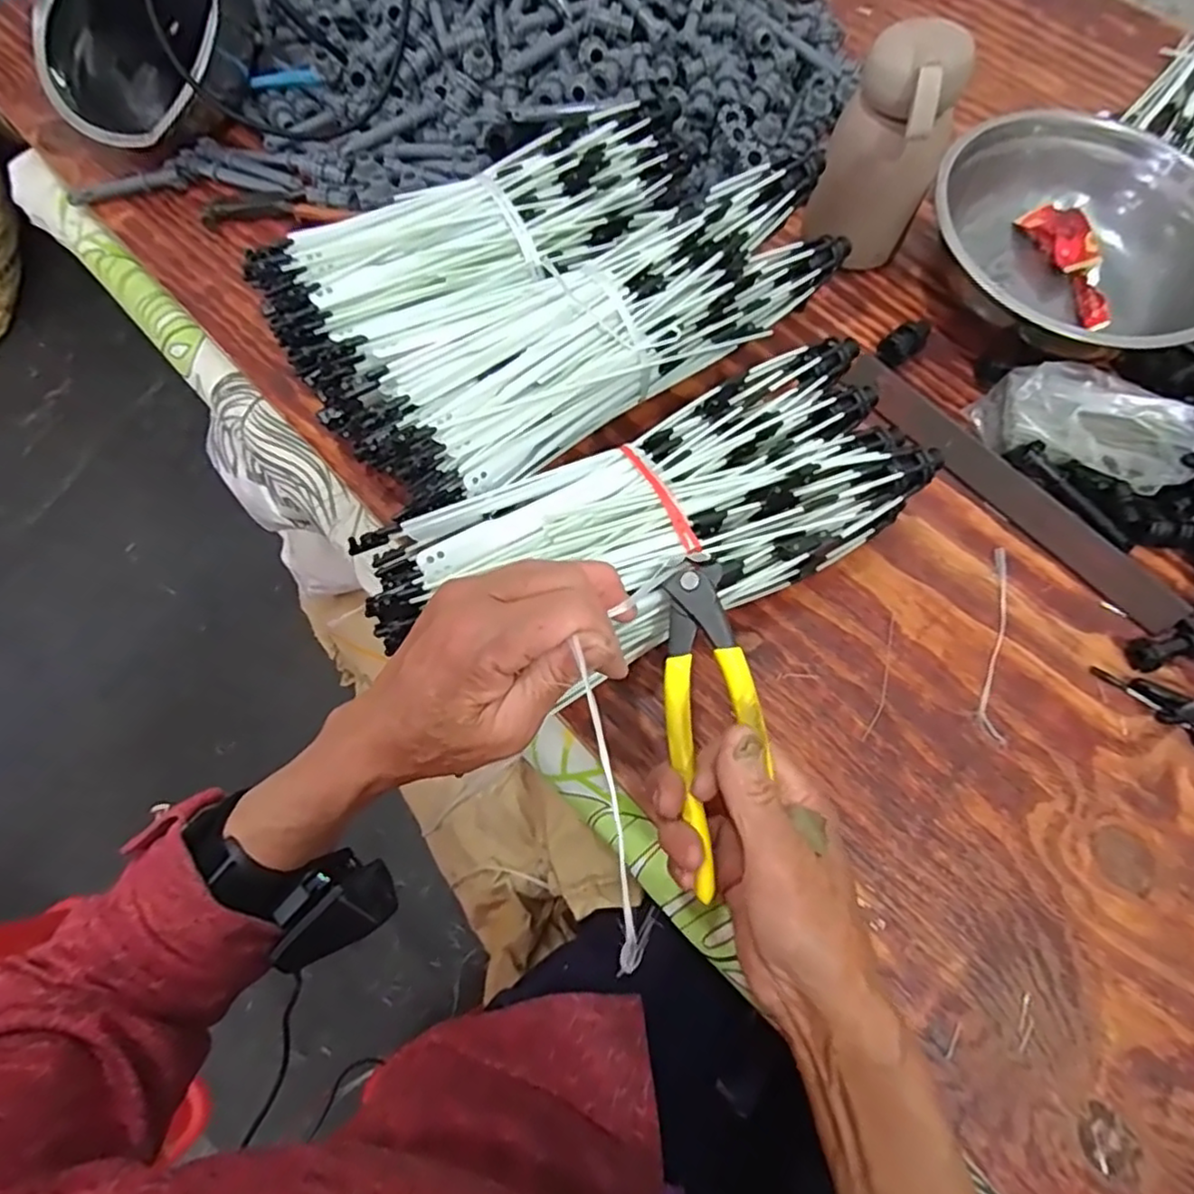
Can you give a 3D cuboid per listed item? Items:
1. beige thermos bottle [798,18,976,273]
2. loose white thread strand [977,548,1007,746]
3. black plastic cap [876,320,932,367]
[{"bbox_3d":[0.206,-0.318,0.469,0.077,0.129,0.076,25,71,9],"label":"beige thermos bottle"},{"bbox_3d":[0.250,0.027,0.416,0.017,0.004,0.128,14,69,1],"label":"loose white thread strand"},{"bbox_3d":[0.231,-0.190,0.494,0.035,0.020,0.023,-33,72,-12],"label":"black plastic cap"}]

